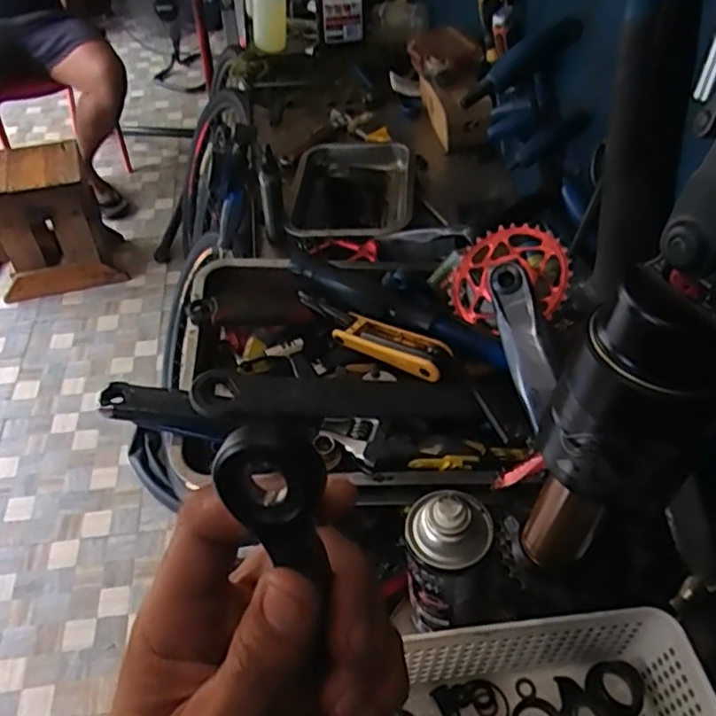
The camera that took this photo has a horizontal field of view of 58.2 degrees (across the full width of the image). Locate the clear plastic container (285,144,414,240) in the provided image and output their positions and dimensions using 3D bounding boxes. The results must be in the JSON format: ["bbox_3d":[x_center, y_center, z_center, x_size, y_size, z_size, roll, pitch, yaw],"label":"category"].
[{"bbox_3d":[-0.013,-0.239,1.034,0.190,0.103,0.274,4,47,3],"label":"clear plastic container"}]

